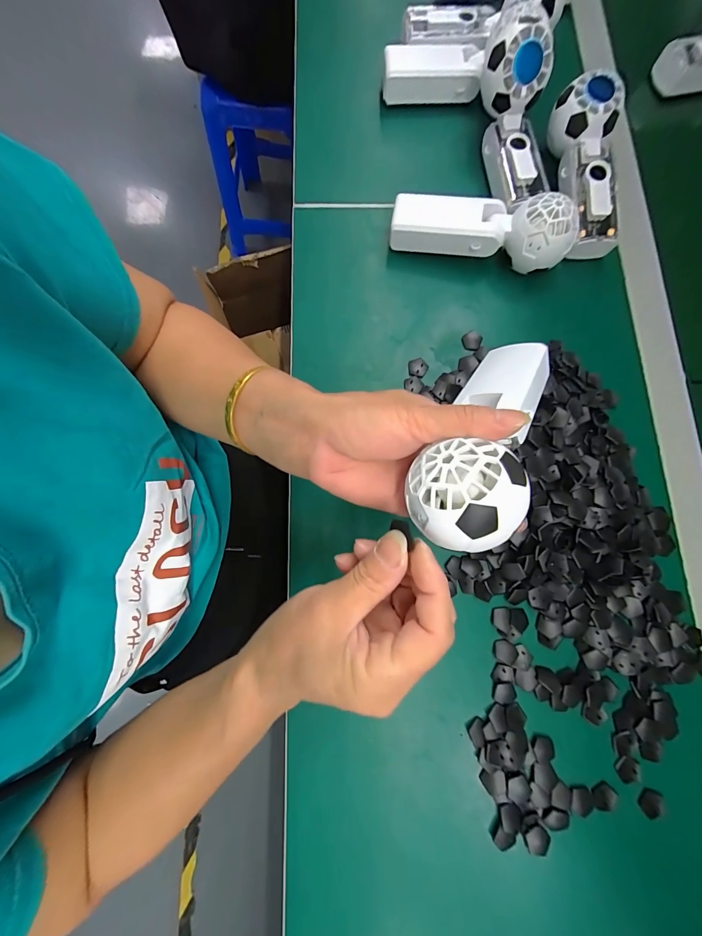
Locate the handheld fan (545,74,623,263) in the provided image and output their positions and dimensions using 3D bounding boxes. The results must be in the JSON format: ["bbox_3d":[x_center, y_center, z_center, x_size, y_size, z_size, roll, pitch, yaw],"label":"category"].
[{"bbox_3d":[0.236,-0.297,0.330,0.060,0.050,0.160,0,79,1],"label":"handheld fan"}]

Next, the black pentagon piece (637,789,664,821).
[{"bbox_3d":[0.233,0.260,0.258,0.015,0.005,0.020,37,82,8],"label":"black pentagon piece"}]

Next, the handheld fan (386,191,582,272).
[{"bbox_3d":[0.124,-0.232,0.322,0.165,0.055,0.043,14,80,4],"label":"handheld fan"}]

